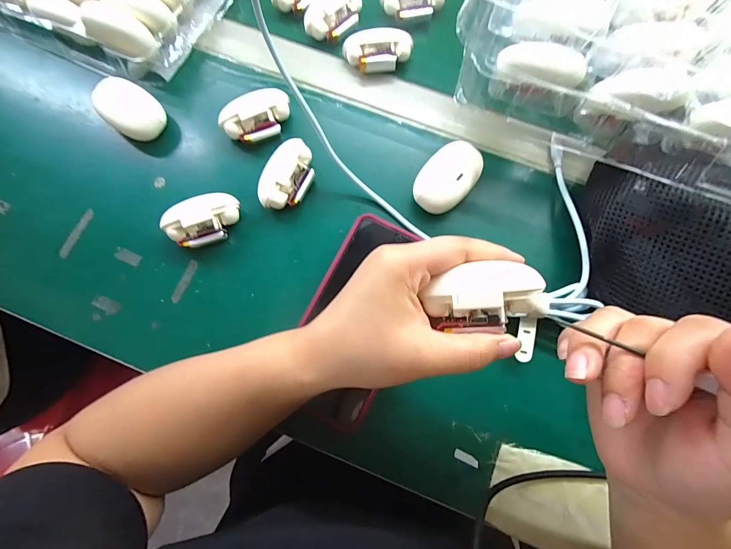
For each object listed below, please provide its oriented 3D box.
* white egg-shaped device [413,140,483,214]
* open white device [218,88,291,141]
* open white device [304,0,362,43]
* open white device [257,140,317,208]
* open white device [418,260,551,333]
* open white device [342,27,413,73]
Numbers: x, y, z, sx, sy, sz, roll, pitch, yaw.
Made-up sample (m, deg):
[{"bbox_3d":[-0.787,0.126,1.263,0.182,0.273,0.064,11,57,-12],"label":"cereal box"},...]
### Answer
[{"bbox_3d":[0.071,-0.084,0.310,0.043,0.027,0.065,41,81,7],"label":"white egg-shaped device"},{"bbox_3d":[-0.098,-0.144,0.324,0.063,0.027,0.039,-34,81,-7],"label":"open white device"},{"bbox_3d":[-0.029,-0.260,0.350,0.038,0.025,0.063,41,81,7],"label":"open white device"},{"bbox_3d":[-0.068,-0.086,0.314,0.037,0.028,0.065,29,80,5],"label":"open white device"},{"bbox_3d":[0.065,0.013,0.194,0.061,0.023,0.036,2,79,0],"label":"open white device"},{"bbox_3d":[0.013,-0.215,0.343,0.064,0.024,0.038,-9,79,-2],"label":"open white device"}]

